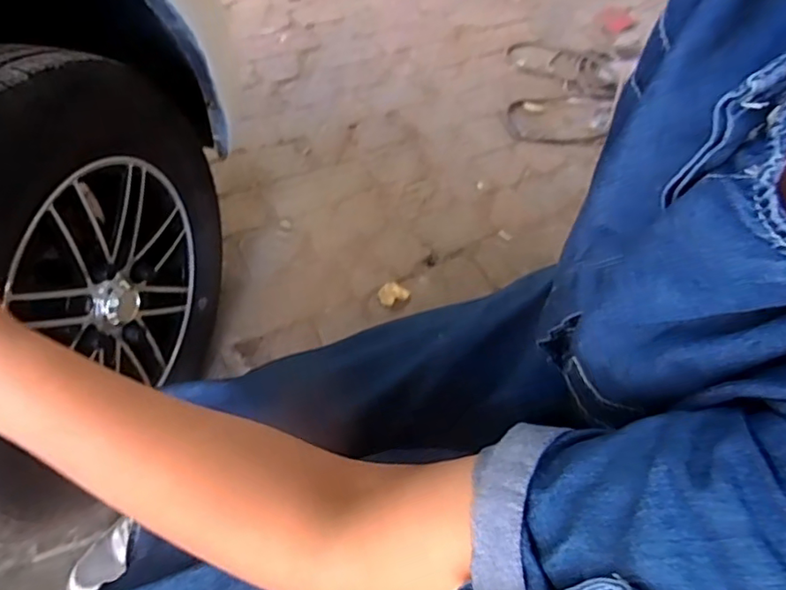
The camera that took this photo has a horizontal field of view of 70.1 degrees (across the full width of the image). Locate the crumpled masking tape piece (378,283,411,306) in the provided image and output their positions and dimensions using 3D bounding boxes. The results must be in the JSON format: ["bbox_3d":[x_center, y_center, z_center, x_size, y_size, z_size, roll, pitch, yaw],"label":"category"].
[{"bbox_3d":[0.000,-0.003,1.025,0.054,0.010,0.043,-21,55,-16],"label":"crumpled masking tape piece"}]

